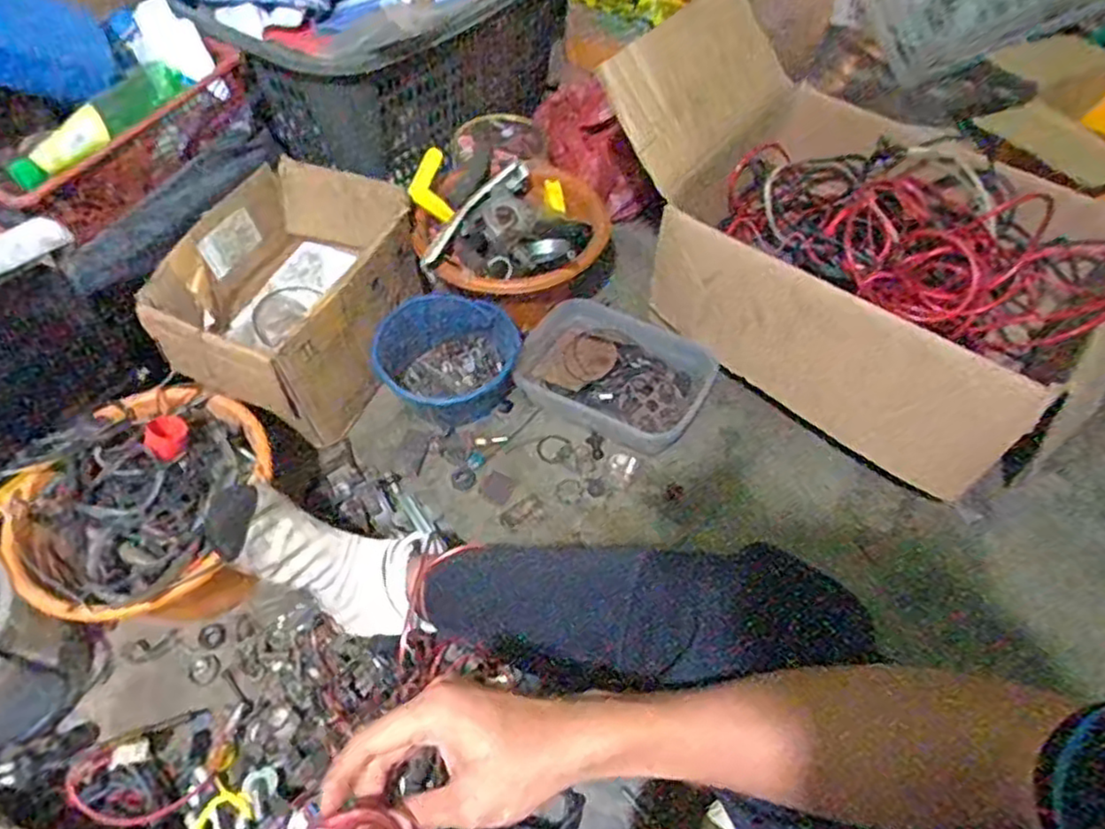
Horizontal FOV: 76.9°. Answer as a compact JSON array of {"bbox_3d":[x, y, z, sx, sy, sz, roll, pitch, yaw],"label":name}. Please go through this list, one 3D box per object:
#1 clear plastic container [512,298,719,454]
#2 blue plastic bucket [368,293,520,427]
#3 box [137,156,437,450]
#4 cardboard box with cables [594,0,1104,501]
[{"bbox_3d":[0.083,-0.053,0.940,0.230,0.060,0.178,28,60,18],"label":"clear plastic container"},{"bbox_3d":[-0.140,-0.071,0.931,0.179,0.086,0.156,7,56,5],"label":"blue plastic bucket"},{"bbox_3d":[-0.329,-0.141,0.901,0.237,0.181,0.314,24,59,15],"label":"box"},{"bbox_3d":[0.393,-0.230,0.890,0.617,0.283,0.407,37,63,22],"label":"cardboard box with cables"}]

